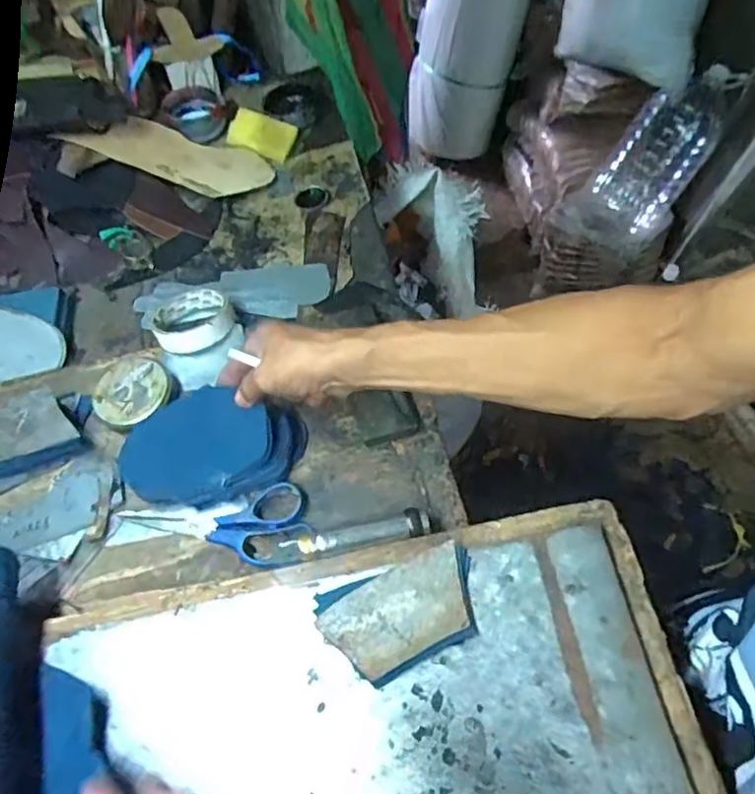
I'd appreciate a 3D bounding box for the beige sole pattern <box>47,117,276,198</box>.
[{"bbox_3d":[-0.253,-0.305,0.770,0.233,0.016,0.095,18,55,-4],"label":"beige sole pattern"}]

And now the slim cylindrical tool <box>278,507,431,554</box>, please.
[{"bbox_3d":[-0.016,0.114,0.506,0.118,0.029,0.022,-8,60,-1],"label":"slim cylindrical tool"}]

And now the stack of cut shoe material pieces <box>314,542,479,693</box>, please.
[{"bbox_3d":[0.018,0.161,0.454,0.117,0.010,0.071,-22,67,-1],"label":"stack of cut shoe material pieces"}]

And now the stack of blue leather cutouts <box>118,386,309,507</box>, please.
[{"bbox_3d":[-0.154,0.044,0.551,0.161,0.047,0.094,3,60,5],"label":"stack of blue leather cutouts"}]

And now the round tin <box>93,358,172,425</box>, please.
[{"bbox_3d":[-0.240,-0.006,0.600,0.070,0.014,0.079,-24,61,-13],"label":"round tin"}]

